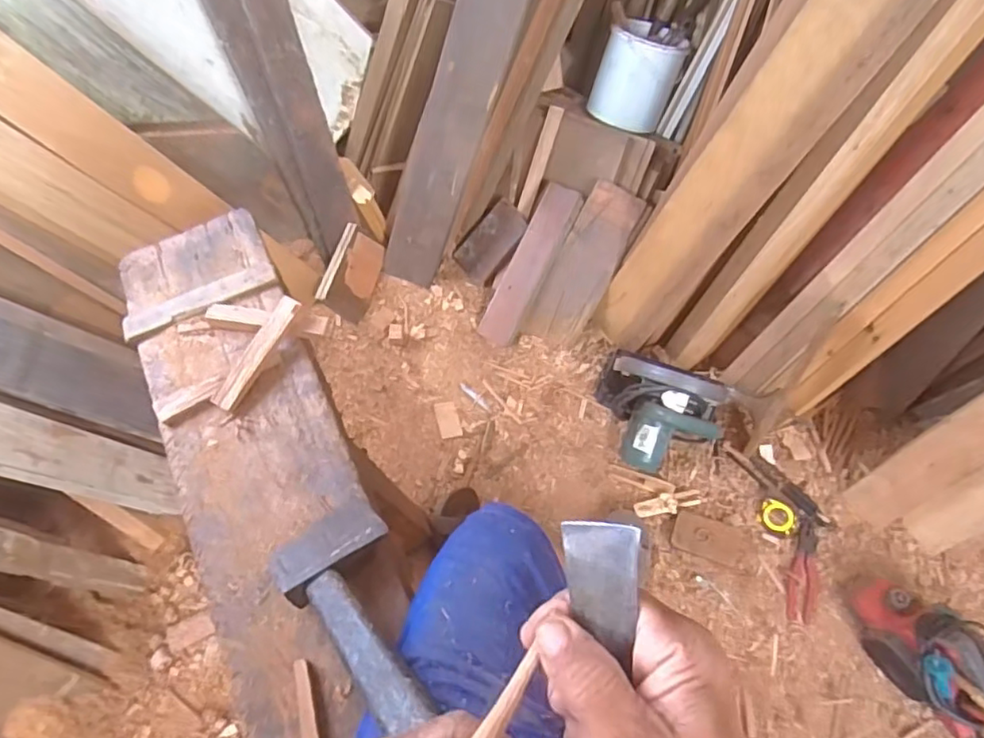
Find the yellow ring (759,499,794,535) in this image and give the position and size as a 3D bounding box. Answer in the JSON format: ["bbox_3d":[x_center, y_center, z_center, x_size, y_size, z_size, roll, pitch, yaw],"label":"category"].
[{"bbox_3d":[0.576,0.296,1.254,0.060,0.020,0.064,0,63,0],"label":"yellow ring"}]

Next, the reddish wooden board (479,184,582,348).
[{"bbox_3d":[0.082,-0.232,1.397,0.093,0.028,0.370,28,98,14],"label":"reddish wooden board"}]

